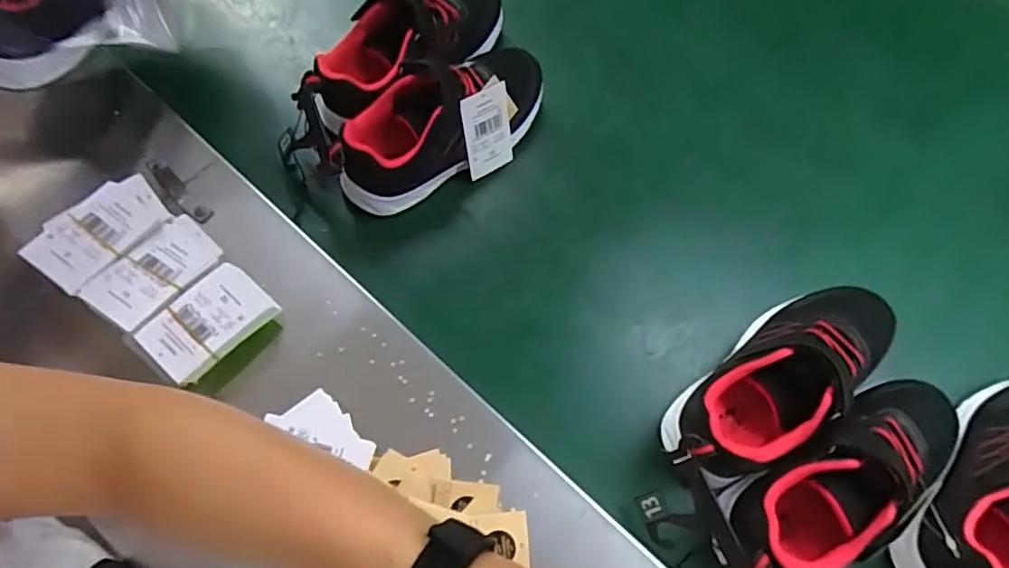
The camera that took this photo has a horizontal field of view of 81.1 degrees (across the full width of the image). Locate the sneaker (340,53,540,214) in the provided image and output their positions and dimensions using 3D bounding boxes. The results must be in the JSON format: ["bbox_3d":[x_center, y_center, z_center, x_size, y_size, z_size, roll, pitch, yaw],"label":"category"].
[{"bbox_3d":[-0.053,-0.141,0.515,0.201,0.093,0.067,-39,73,-11],"label":"sneaker"}]

